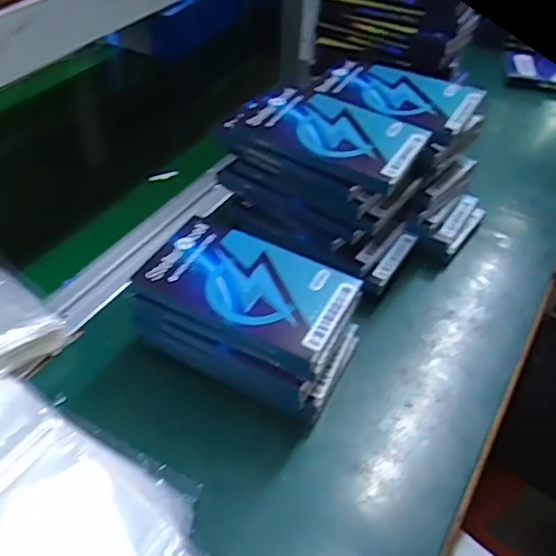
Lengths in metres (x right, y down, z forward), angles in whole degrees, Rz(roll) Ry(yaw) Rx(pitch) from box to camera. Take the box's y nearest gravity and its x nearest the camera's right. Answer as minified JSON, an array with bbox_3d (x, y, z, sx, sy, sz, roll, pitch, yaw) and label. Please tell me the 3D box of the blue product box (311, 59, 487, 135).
[{"bbox_3d":[0.096,-0.155,0.491,0.128,0.016,0.084,29,51,24],"label":"blue product box"}]

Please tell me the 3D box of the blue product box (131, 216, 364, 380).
[{"bbox_3d":[-0.020,0.007,0.389,0.130,0.020,0.077,22,48,18],"label":"blue product box"}]

